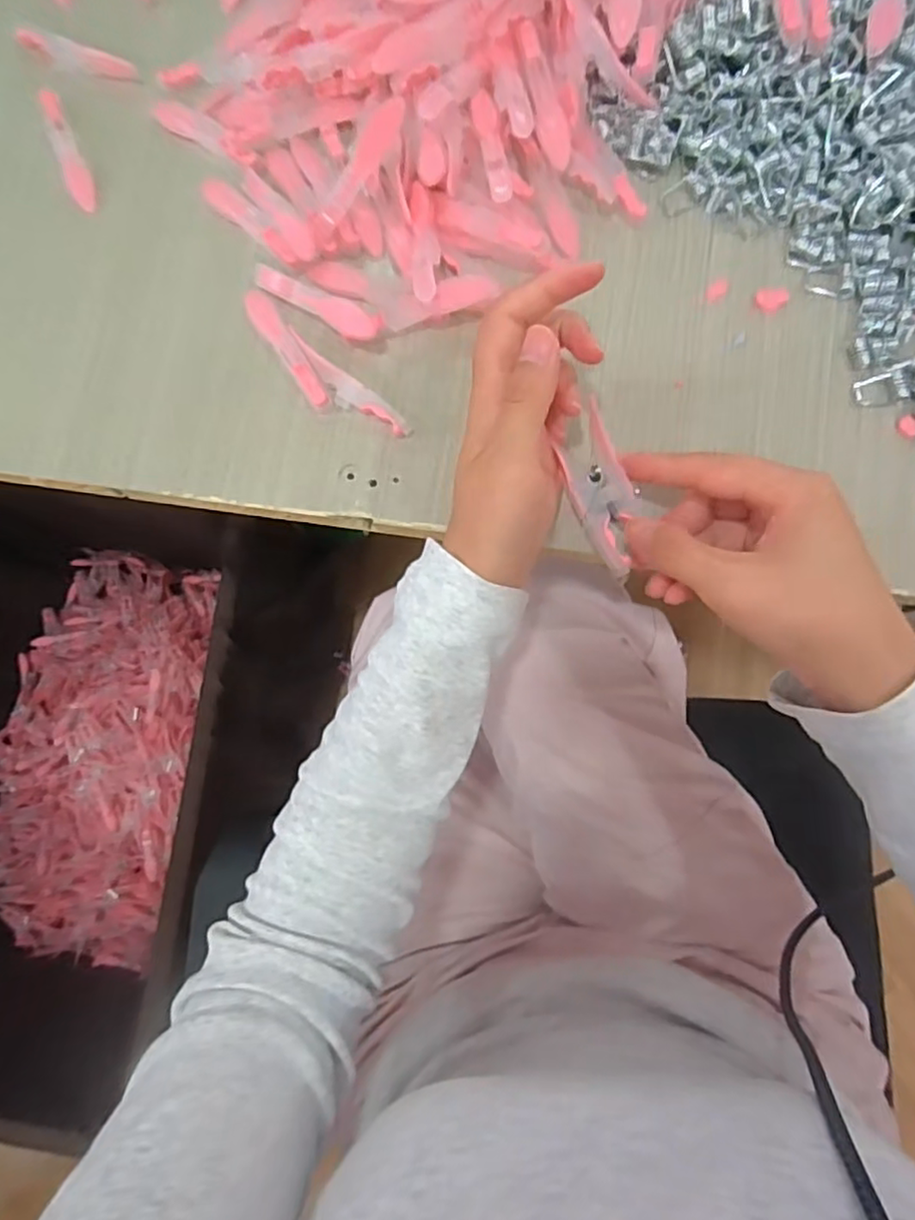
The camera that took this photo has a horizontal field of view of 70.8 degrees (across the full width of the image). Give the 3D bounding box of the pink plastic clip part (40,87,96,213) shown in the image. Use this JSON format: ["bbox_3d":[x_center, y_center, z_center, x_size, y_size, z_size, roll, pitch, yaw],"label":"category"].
[{"bbox_3d":[-0.216,-0.255,0.354,0.013,0.004,0.083,-24,81,0],"label":"pink plastic clip part"}]

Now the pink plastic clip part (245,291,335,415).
[{"bbox_3d":[-0.087,-0.131,0.321,0.014,0.008,0.077,-30,81,-1],"label":"pink plastic clip part"}]

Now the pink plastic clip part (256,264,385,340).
[{"bbox_3d":[-0.071,-0.154,0.320,0.080,0.015,0.016,29,85,7],"label":"pink plastic clip part"}]

